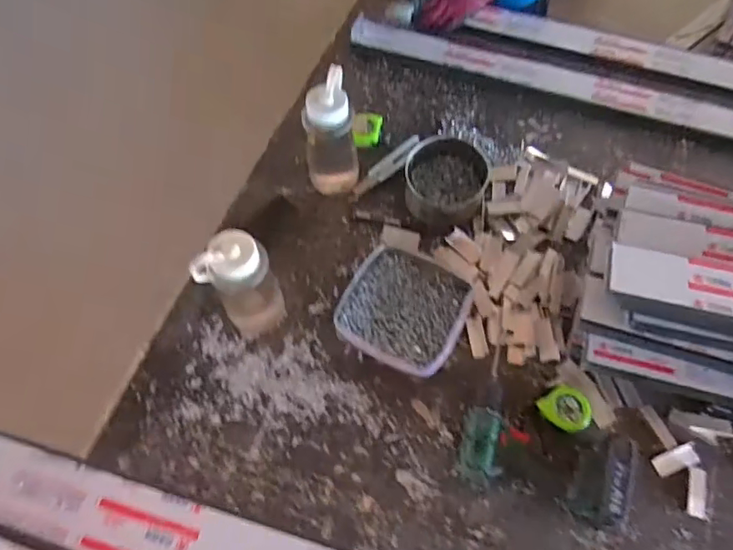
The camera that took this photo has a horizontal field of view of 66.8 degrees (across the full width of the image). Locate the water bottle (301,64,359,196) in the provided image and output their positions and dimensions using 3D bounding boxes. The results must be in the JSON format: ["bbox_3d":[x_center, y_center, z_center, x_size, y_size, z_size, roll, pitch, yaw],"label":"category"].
[{"bbox_3d":[-0.064,-0.242,0.988,0.090,0.210,0.098,-5,62,-2],"label":"water bottle"}]

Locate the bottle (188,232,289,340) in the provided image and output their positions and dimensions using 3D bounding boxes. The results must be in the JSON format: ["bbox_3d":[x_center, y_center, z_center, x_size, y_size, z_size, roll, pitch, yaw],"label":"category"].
[{"bbox_3d":[-0.184,0.018,0.848,0.079,0.206,0.094,29,66,15],"label":"bottle"}]

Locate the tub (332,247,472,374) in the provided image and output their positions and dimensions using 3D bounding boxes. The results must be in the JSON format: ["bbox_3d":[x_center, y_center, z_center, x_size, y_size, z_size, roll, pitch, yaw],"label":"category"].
[{"bbox_3d":[0.059,0.054,0.892,0.186,0.049,0.183,24,65,13],"label":"tub"}]

